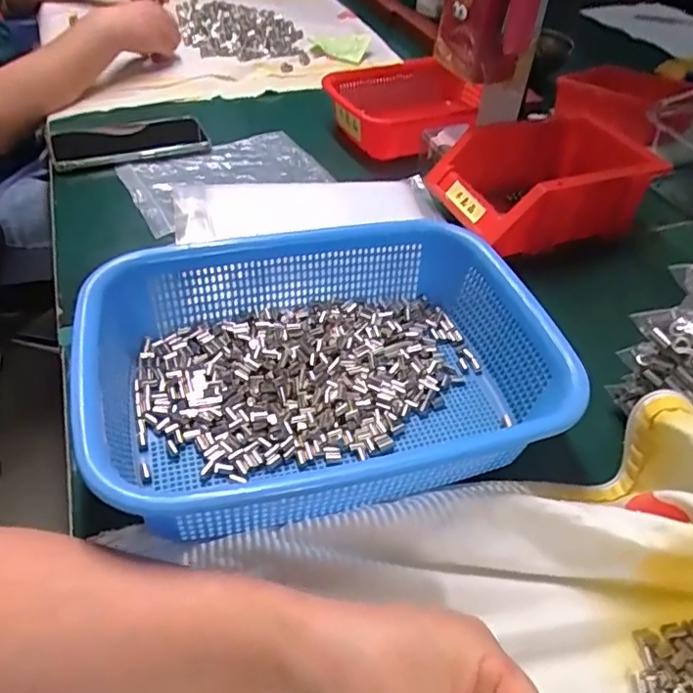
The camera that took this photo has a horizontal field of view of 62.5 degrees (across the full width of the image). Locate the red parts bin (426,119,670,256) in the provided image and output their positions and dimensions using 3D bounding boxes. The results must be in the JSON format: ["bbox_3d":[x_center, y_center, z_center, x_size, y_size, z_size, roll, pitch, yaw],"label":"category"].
[{"bbox_3d":[0.192,-0.160,0.555,0.184,0.078,0.123,-11,48,-17],"label":"red parts bin"}]

